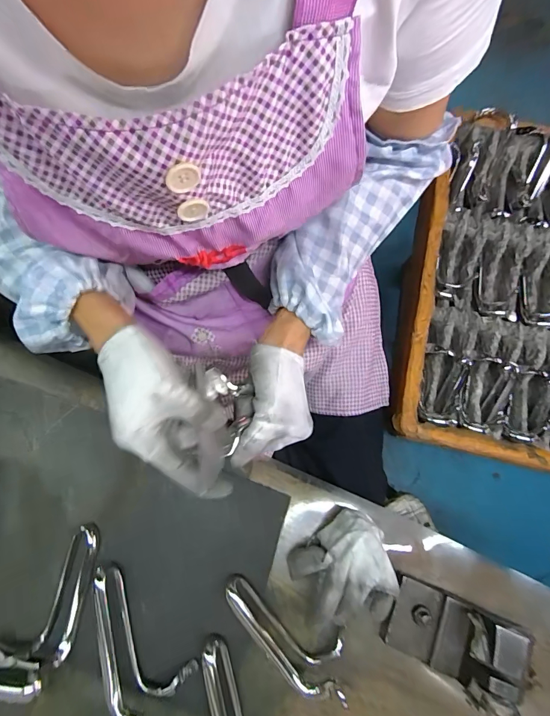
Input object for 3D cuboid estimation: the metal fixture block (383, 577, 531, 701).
[{"bbox_3d":[0.155,0.247,0.335,0.094,0.066,0.062,17,77,3],"label":"metal fixture block"}]

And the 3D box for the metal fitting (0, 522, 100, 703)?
[{"bbox_3d":[-0.237,0.233,0.348,0.126,0.039,0.159,35,79,7],"label":"metal fitting"}]

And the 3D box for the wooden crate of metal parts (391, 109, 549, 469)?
[{"bbox_3d":[0.482,-0.089,0.582,0.551,0.066,0.523,12,77,2],"label":"wooden crate of metal parts"}]

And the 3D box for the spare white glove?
[{"bbox_3d":[0.060,0.190,0.346,0.092,0.055,0.076,-21,78,-6],"label":"spare white glove"}]

